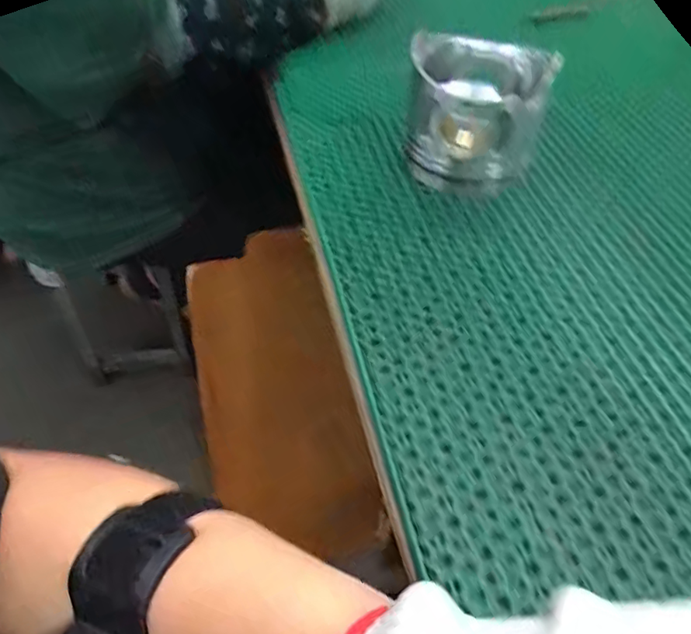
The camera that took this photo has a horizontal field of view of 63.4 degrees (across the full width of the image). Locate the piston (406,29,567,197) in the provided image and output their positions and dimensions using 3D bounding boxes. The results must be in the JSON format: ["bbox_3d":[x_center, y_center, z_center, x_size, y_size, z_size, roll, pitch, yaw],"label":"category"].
[{"bbox_3d":[0.107,-0.170,0.473,0.107,0.101,0.107,12,49,8],"label":"piston"}]

